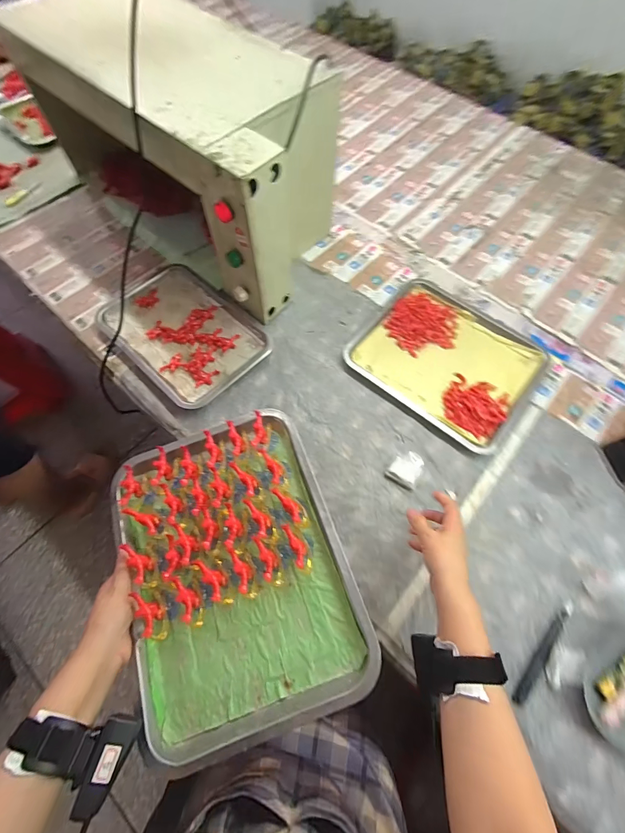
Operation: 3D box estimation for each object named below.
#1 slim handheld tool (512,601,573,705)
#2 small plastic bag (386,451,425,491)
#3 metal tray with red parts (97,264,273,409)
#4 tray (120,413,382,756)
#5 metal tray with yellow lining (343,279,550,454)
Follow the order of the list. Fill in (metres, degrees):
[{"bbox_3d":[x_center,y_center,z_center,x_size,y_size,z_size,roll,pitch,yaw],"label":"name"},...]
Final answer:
[{"bbox_3d":[0.310,0.312,0.474,0.015,0.005,0.151,41,72,15],"label":"slim handheld tool"},{"bbox_3d":[0.148,0.084,0.561,0.047,0.034,0.046,30,69,12],"label":"small plastic bag"},{"bbox_3d":[-0.244,-0.165,0.676,0.304,0.020,0.215,39,71,15],"label":"metal tray with red parts"},{"bbox_3d":[-0.097,0.171,0.426,0.251,0.054,0.334,-19,68,-9],"label":"tray"},{"bbox_3d":[0.250,-0.111,0.659,0.310,0.018,0.263,36,70,14],"label":"metal tray with yellow lining"}]

